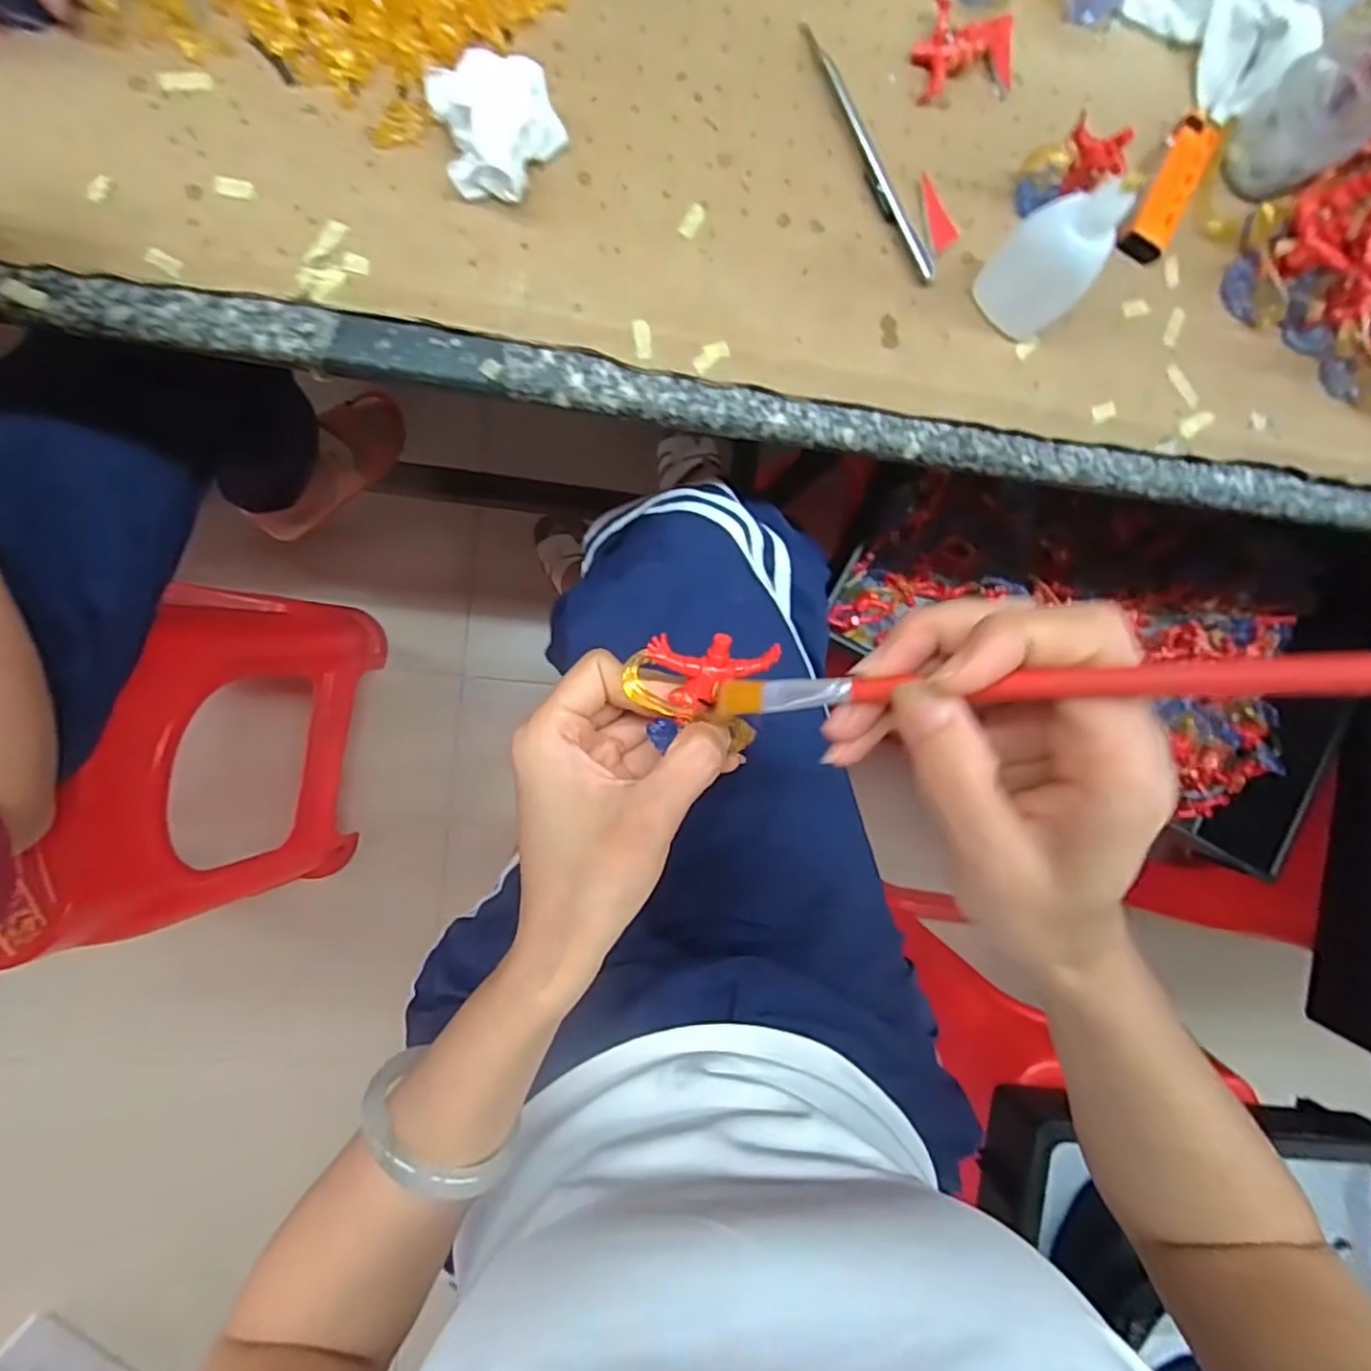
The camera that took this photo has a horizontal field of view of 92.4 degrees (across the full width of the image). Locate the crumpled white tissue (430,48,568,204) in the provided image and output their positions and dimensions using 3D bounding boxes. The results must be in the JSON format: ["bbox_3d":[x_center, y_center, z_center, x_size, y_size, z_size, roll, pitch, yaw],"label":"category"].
[{"bbox_3d":[-0.084,-0.252,0.298,0.056,0.032,0.060,-10,92,-8],"label":"crumpled white tissue"}]

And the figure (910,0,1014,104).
[{"bbox_3d":[0.145,-0.329,0.338,0.057,0.011,0.043,-15,93,-8],"label":"figure"}]

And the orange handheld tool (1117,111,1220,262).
[{"bbox_3d":[0.261,-0.267,0.350,0.023,0.013,0.087,30,86,-7],"label":"orange handheld tool"}]

